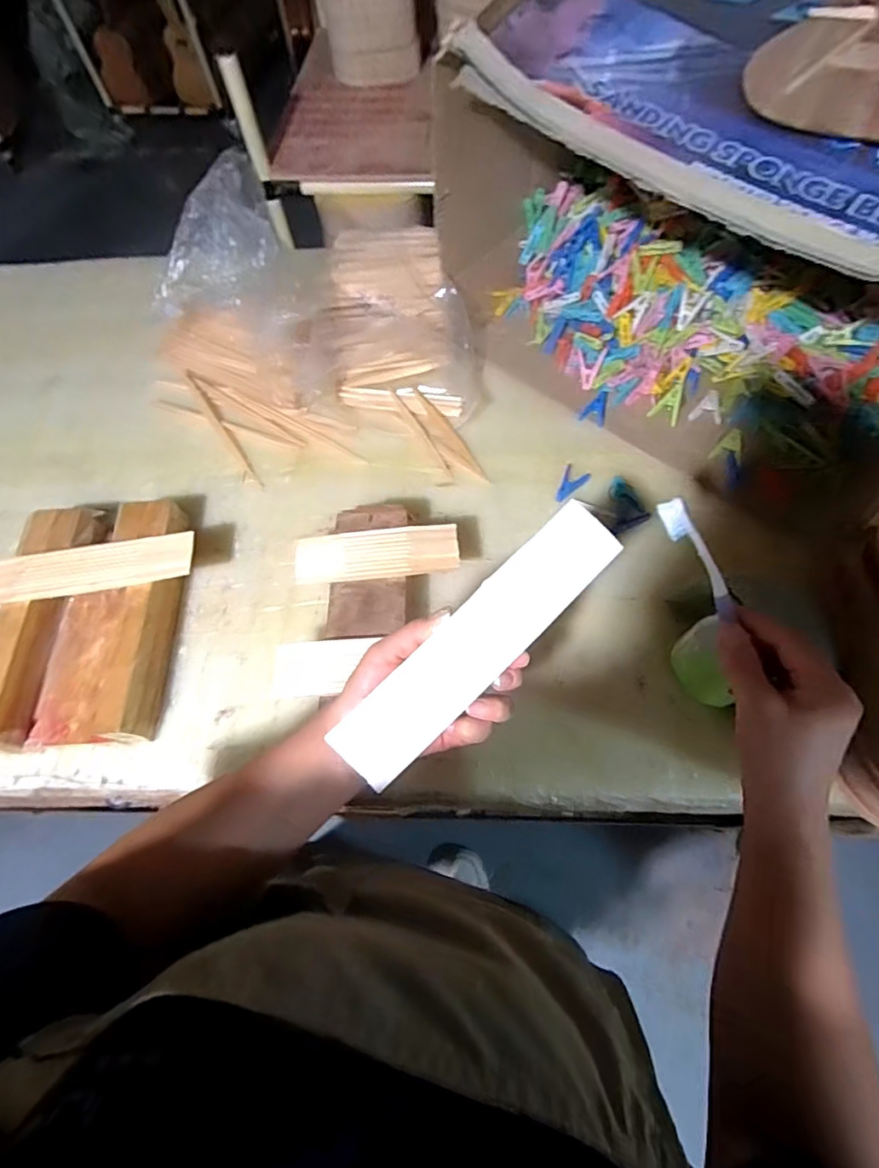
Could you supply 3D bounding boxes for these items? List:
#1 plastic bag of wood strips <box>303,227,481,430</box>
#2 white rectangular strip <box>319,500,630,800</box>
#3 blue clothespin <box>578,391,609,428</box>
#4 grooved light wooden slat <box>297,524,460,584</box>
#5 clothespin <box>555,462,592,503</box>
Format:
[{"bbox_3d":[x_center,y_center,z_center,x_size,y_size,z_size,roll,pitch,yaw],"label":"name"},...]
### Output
[{"bbox_3d":[-0.049,-0.371,0.752,0.221,0.096,0.263,6,67,6],"label":"plastic bag of wood strips"},{"bbox_3d":[0.030,0.038,0.376,0.238,0.010,0.051,-44,88,-7],"label":"white rectangular strip"},{"bbox_3d":[0.211,-0.239,0.729,0.033,0.005,0.054,17,68,10],"label":"blue clothespin"},{"bbox_3d":[-0.067,-0.032,0.584,0.174,0.007,0.053,-5,86,2],"label":"grooved light wooden slat"},{"bbox_3d":[0.167,-0.124,0.677,0.033,0.007,0.060,21,69,12],"label":"clothespin"}]

